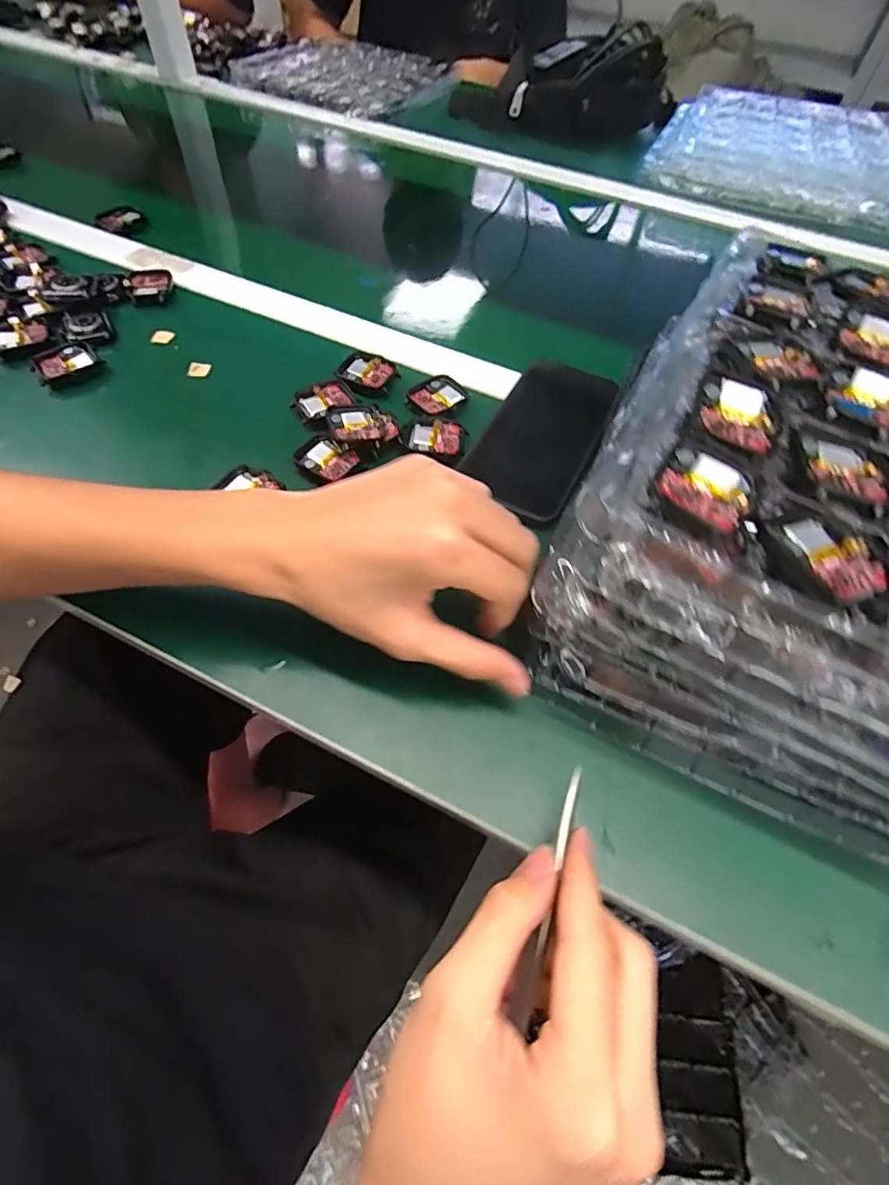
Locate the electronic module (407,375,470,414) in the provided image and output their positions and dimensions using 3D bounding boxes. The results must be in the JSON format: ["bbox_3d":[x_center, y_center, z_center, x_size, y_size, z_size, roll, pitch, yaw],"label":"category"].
[{"bbox_3d":[-0.004,-0.158,0.412,0.045,0.006,0.036,-35,65,-22],"label":"electronic module"}]

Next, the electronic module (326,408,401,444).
[{"bbox_3d":[-0.059,-0.120,0.376,0.047,0.012,0.039,-15,59,-12],"label":"electronic module"}]

